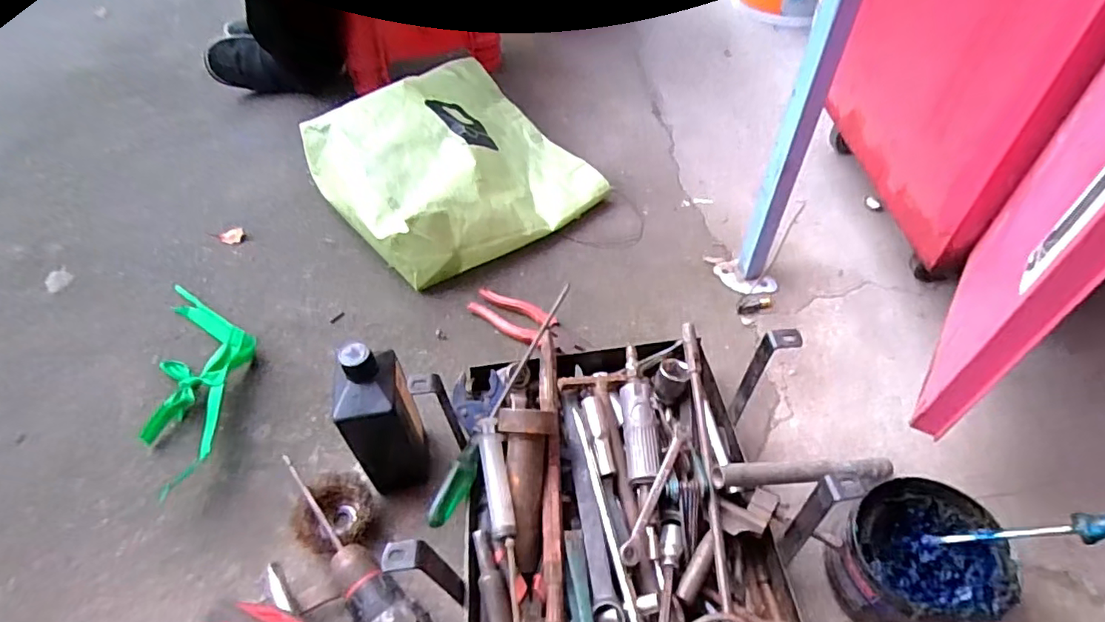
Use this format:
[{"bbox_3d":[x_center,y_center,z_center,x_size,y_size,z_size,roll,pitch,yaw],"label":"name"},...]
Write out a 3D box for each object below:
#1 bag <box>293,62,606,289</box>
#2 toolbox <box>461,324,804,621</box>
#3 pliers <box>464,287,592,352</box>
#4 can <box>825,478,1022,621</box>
[{"bbox_3d":[-0.142,-0.202,0.826,0.327,0.152,0.304,-33,59,-27],"label":"bag"},{"bbox_3d":[0.061,0.194,0.518,0.306,0.088,0.378,0,50,-3],"label":"toolbox"},{"bbox_3d":[-0.032,0.015,0.736,0.161,0.017,0.051,23,55,21],"label":"pliers"},{"bbox_3d":[0.317,0.223,0.504,0.122,0.084,0.108,-24,55,-21],"label":"can"}]

